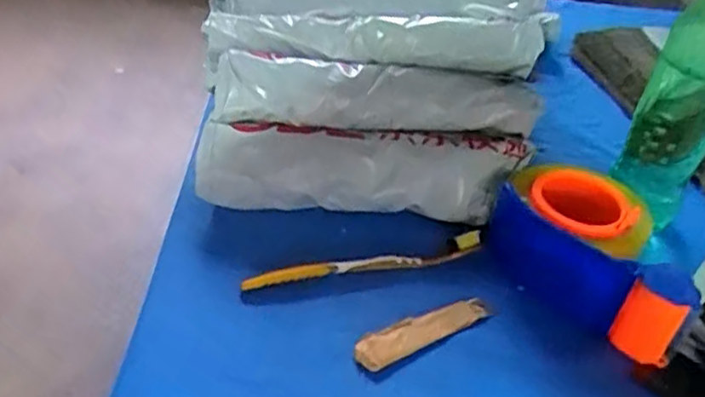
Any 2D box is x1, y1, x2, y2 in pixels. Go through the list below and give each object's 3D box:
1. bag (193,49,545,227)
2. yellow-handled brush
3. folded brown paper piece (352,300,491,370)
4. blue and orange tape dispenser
[{"bbox_3d":[0.014,-0.048,0.520,0.252,0.029,0.119,4,77,-6],"label":"bag"},{"bbox_3d":[0.012,0.046,0.477,0.178,0.018,0.014,-7,41,-17],"label":"yellow-handled brush"},{"bbox_3d":[0.048,0.085,0.442,0.105,0.008,0.024,-19,46,-28],"label":"folded brown paper piece"},{"bbox_3d":[0.177,0.035,0.485,0.154,0.056,0.107,30,45,26],"label":"blue and orange tape dispenser"}]

